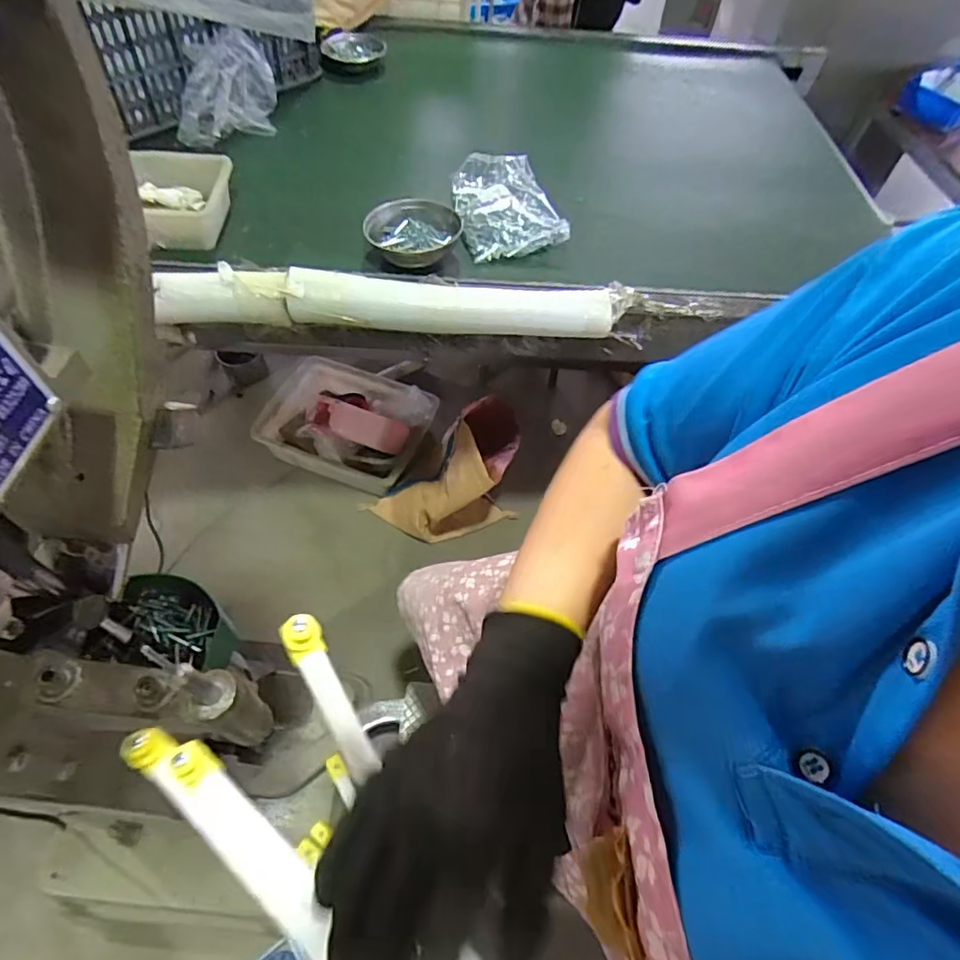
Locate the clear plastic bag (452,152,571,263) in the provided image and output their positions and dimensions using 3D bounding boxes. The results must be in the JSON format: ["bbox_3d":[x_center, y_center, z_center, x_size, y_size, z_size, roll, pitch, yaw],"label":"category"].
[{"bbox_3d":[0.041,-0.488,0.981,0.177,0.051,0.263,-12,58,-11],"label":"clear plastic bag"}]

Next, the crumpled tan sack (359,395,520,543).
[{"bbox_3d":[-0.053,0.000,1.457,0.409,0.332,0.273,-29,62,-21],"label":"crumpled tan sack"}]

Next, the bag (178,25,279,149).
[{"bbox_3d":[-0.468,-0.718,1.019,0.205,0.148,0.110,-21,60,-17],"label":"bag"}]

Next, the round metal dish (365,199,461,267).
[{"bbox_3d":[-0.105,-0.393,0.886,0.153,0.043,0.128,-3,56,-6],"label":"round metal dish"}]

